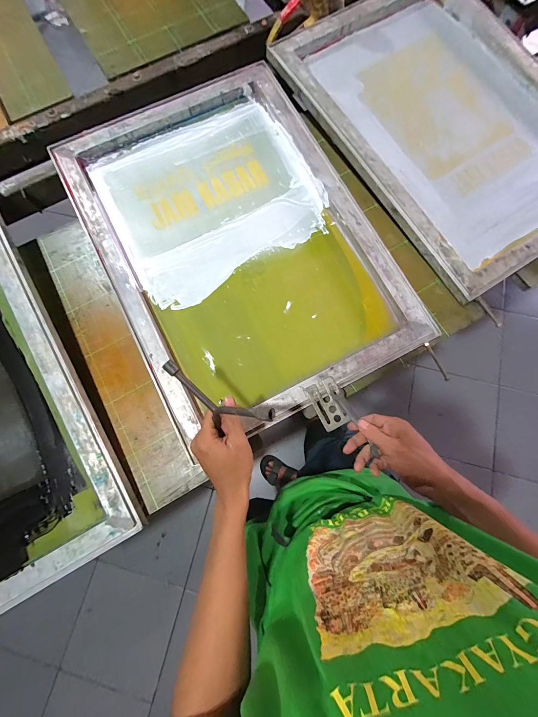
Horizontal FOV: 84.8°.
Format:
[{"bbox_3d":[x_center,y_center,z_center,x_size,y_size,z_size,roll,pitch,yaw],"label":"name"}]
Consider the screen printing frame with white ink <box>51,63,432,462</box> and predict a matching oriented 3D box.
[{"bbox_3d":[-0.065,-0.233,0.571,0.482,0.032,0.675,-27,79,-5],"label":"screen printing frame with white ink"}]

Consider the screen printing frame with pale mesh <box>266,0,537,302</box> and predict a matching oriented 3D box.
[{"bbox_3d":[0.394,-0.531,0.648,0.506,0.046,0.704,-31,80,-11],"label":"screen printing frame with pale mesh"}]

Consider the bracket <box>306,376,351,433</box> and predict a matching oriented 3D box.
[{"bbox_3d":[0.102,0.076,0.497,0.050,0.006,0.081,-25,80,-1],"label":"bracket"}]

